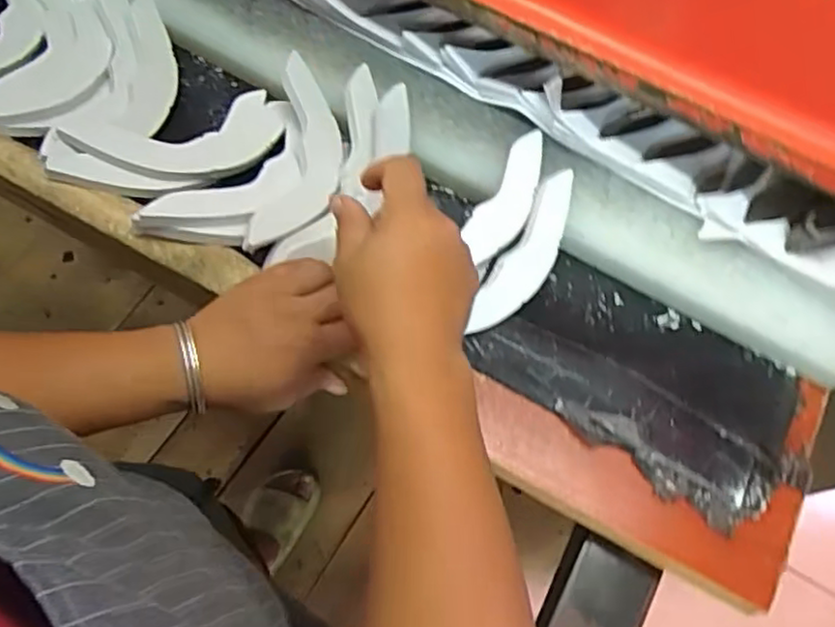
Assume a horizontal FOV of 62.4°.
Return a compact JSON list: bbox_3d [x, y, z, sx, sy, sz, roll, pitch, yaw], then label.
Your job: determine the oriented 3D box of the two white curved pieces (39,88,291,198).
[{"bbox_3d":[-0.195,-0.135,0.558,0.187,0.019,0.086,-20,70,-25],"label":"two white curved pieces"}]

